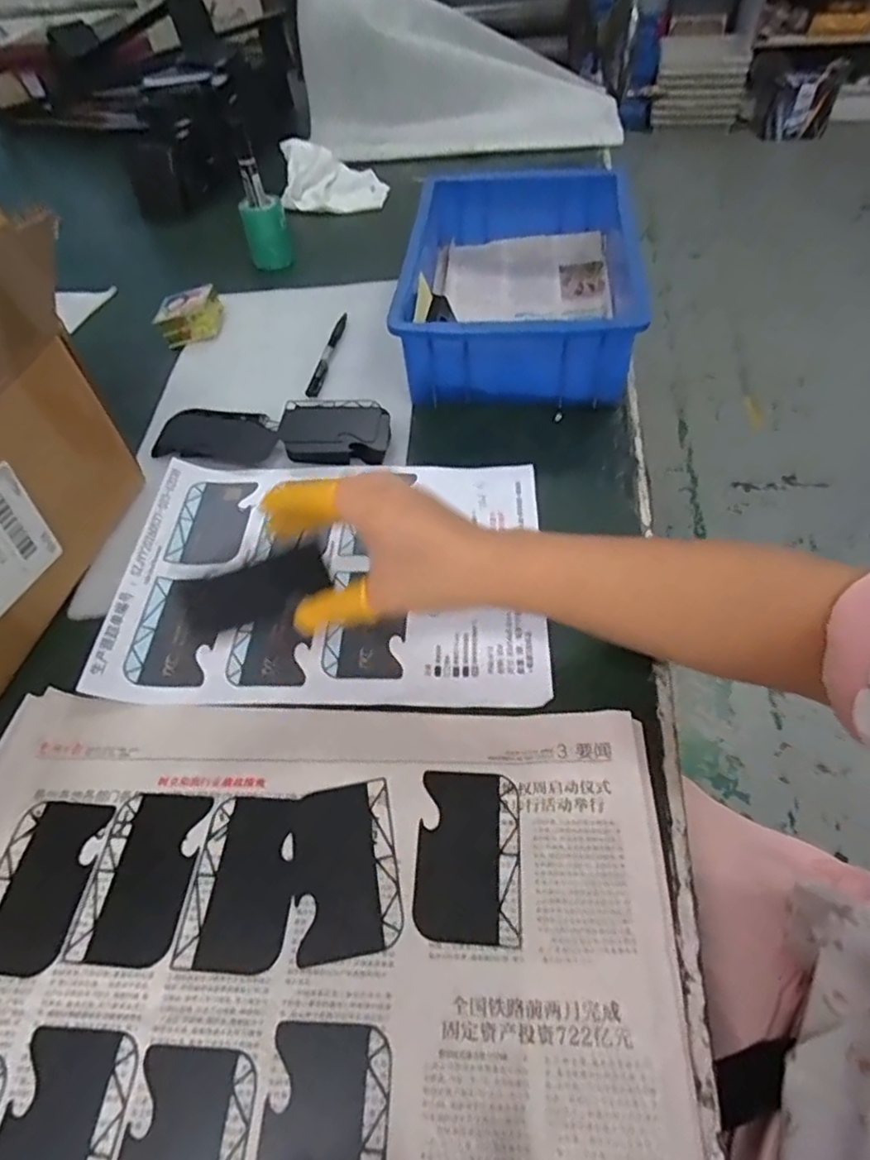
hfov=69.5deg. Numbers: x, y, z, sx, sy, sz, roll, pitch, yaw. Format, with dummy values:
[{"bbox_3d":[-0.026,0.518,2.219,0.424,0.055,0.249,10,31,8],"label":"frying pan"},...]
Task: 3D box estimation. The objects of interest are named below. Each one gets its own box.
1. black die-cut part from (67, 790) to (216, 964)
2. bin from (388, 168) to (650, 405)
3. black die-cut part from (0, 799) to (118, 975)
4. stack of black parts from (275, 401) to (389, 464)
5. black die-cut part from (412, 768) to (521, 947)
[{"bbox_3d":[-0.153,0.155,0.333,0.051,0.004,0.082,3,51,5],"label":"black die-cut part"},{"bbox_3d":[0.081,-0.291,0.614,0.198,0.086,0.296,5,51,6],"label":"bin"},{"bbox_3d":[-0.211,0.162,0.337,0.054,0.004,0.082,3,51,5],"label":"black die-cut part"},{"bbox_3d":[-0.084,-0.126,0.525,0.091,0.017,0.065,1,51,4],"label":"stack of black parts"},{"bbox_3d":[0.018,0.142,0.328,0.053,0.004,0.082,2,51,4],"label":"black die-cut part"}]

